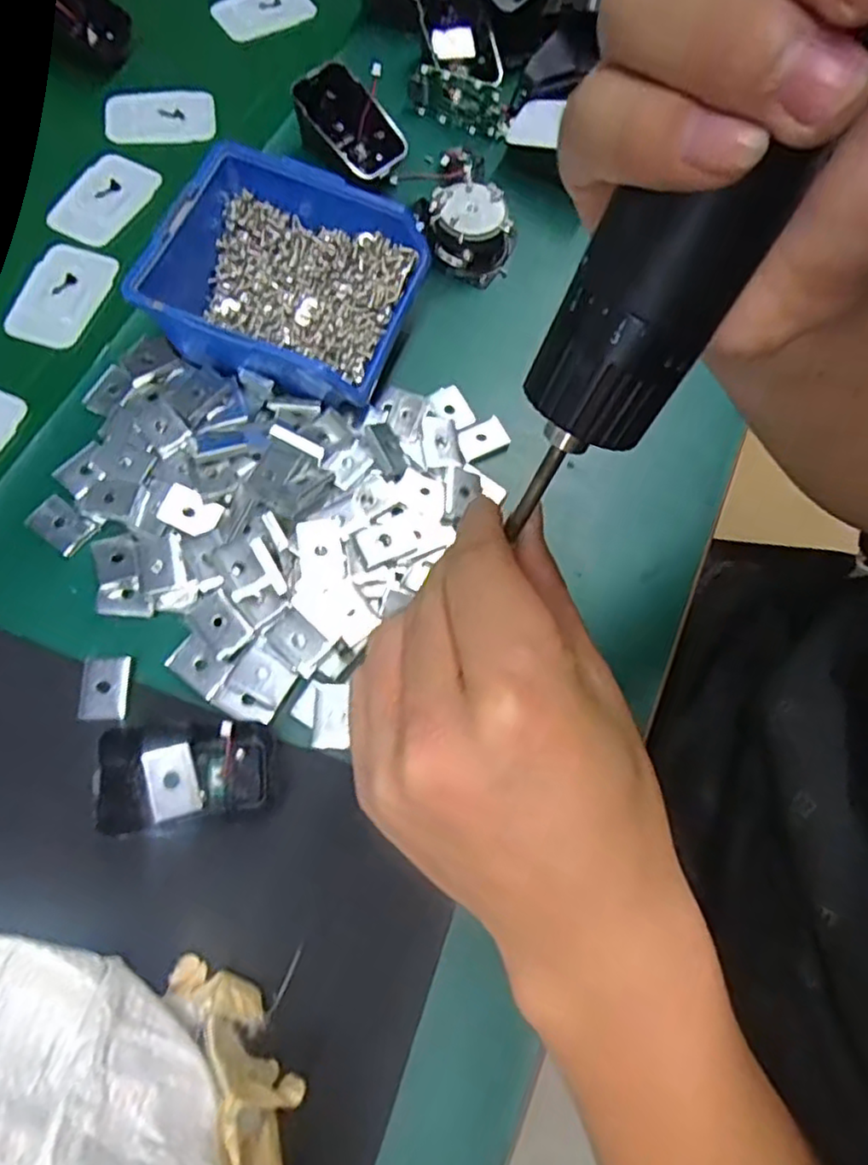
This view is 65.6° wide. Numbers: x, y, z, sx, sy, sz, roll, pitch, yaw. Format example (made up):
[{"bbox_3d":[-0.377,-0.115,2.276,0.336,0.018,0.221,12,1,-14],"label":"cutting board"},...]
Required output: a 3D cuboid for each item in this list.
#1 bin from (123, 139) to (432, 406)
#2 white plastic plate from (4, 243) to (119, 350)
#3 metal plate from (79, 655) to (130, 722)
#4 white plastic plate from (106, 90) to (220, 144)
[{"bbox_3d":[-0.080,-0.153,0.356,0.130,0.056,0.116,19,69,2],"label":"bin"},{"bbox_3d":[-0.216,-0.169,0.392,0.041,0.004,0.070,14,69,0],"label":"white plastic plate"},{"bbox_3d":[-0.149,0.047,0.306,0.020,0.004,0.029,0,70,-5],"label":"metal plate"},{"bbox_3d":[-0.182,-0.310,0.446,0.070,0.006,0.043,2,70,-5],"label":"white plastic plate"}]

